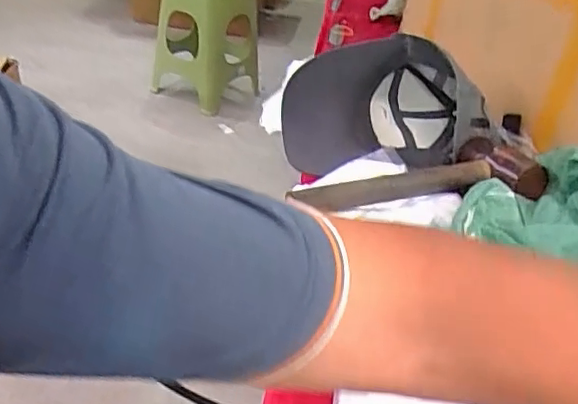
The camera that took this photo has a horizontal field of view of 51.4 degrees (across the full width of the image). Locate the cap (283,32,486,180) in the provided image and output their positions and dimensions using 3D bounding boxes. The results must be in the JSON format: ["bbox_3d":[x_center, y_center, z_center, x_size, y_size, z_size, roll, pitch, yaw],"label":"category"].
[{"bbox_3d":[0.131,-0.122,0.763,0.255,0.135,0.151,0,37,-6],"label":"cap"}]

